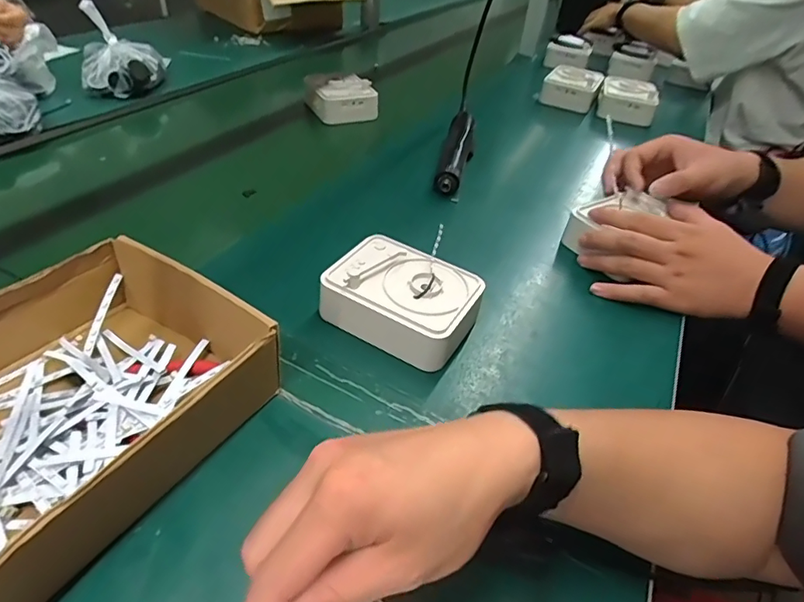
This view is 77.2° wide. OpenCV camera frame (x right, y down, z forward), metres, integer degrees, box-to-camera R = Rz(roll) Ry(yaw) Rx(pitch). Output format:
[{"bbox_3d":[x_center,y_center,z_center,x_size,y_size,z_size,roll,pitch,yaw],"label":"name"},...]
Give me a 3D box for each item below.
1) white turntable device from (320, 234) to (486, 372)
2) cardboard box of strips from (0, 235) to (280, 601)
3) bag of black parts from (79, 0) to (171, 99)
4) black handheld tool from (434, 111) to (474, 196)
[{"bbox_3d":[0.003,-0.002,0.455,0.128,0.055,0.093,23,42,19],"label":"white turntable device"},{"bbox_3d":[-0.219,0.059,0.329,0.186,0.076,0.206,25,43,20],"label":"cardboard box of strips"},{"bbox_3d":[-0.469,-0.415,0.844,0.128,0.111,0.136,-8,42,-17],"label":"bag of black parts"},{"bbox_3d":[0.079,-0.211,0.712,0.041,0.048,0.199,11,40,5],"label":"black handheld tool"}]

